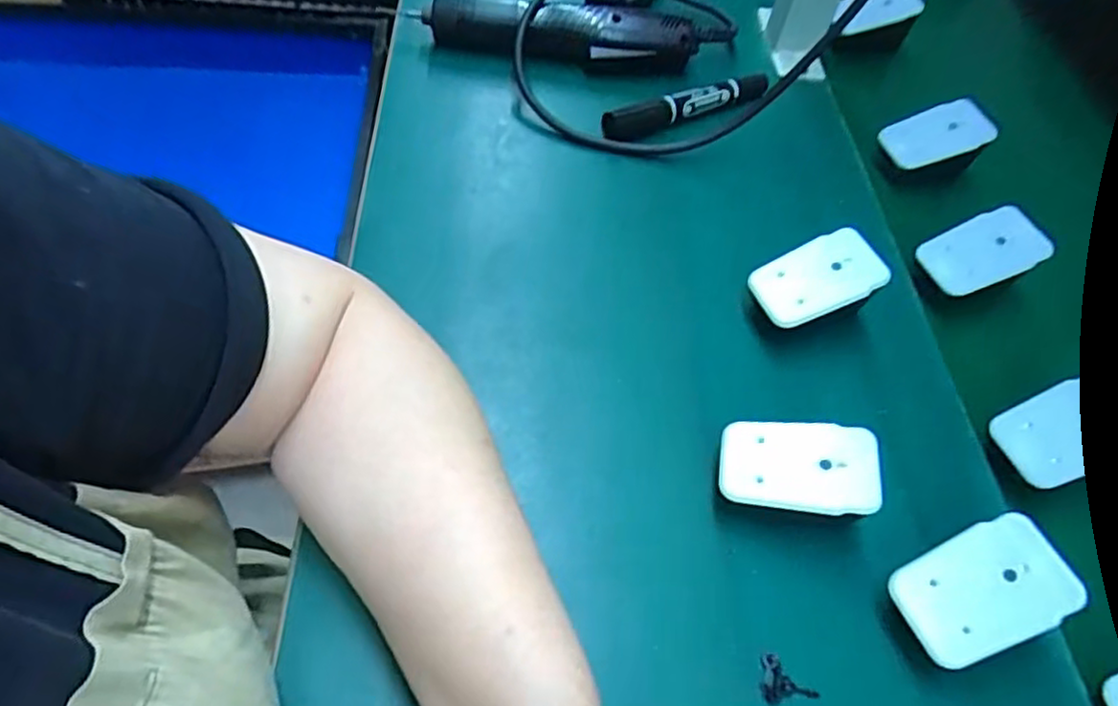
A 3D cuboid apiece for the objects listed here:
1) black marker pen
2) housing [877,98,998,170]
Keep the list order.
[{"bbox_3d":[0.093,-0.178,0.500,0.135,0.022,0.019,-20,60,-18],"label":"black marker pen"},{"bbox_3d":[0.263,-0.153,0.483,0.071,0.009,0.038,-16,66,6],"label":"housing"}]

